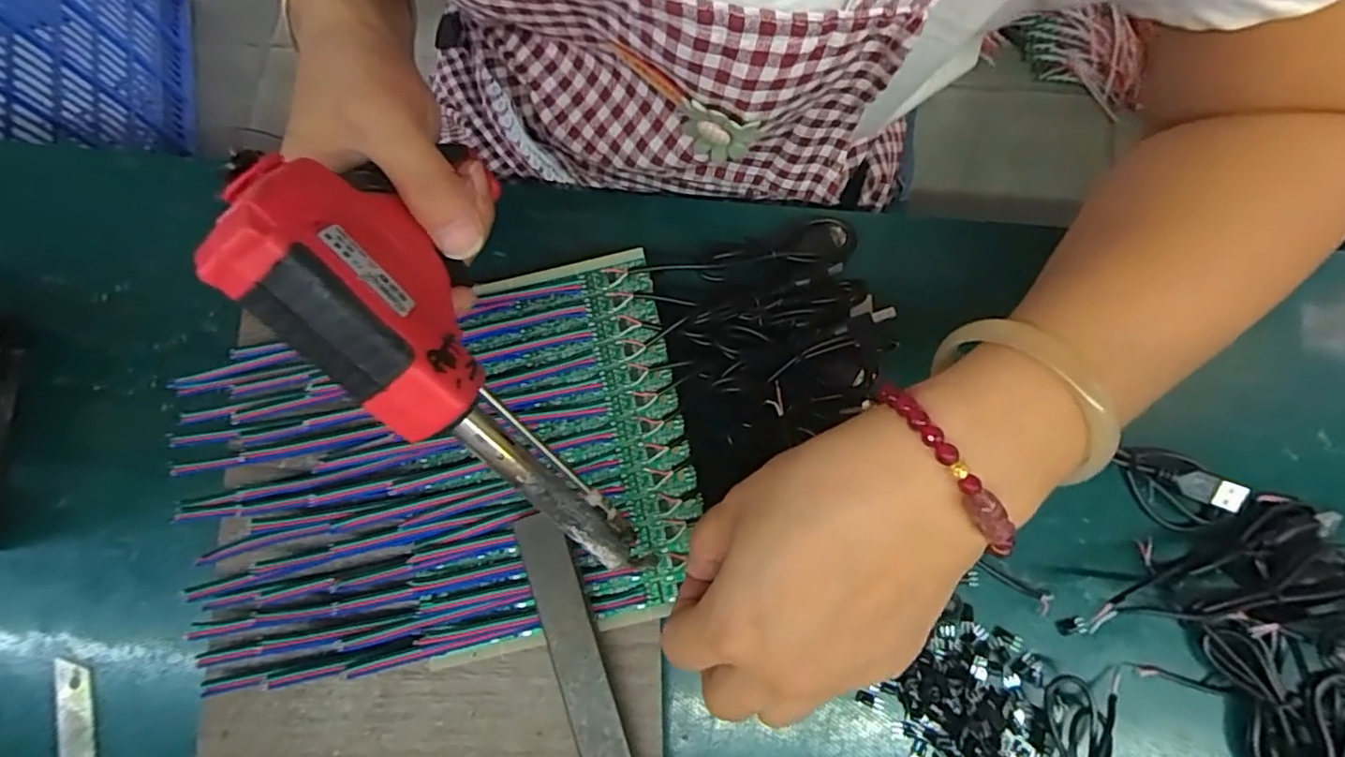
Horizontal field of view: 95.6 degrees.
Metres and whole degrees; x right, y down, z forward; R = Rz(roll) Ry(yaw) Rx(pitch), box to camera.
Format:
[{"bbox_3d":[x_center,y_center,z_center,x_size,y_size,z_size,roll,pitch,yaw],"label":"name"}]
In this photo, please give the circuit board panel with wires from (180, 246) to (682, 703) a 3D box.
[{"bbox_3d":[-0.106,0.041,0.272,0.222,0.017,0.160,-13,79,-1],"label":"circuit board panel with wires"}]

